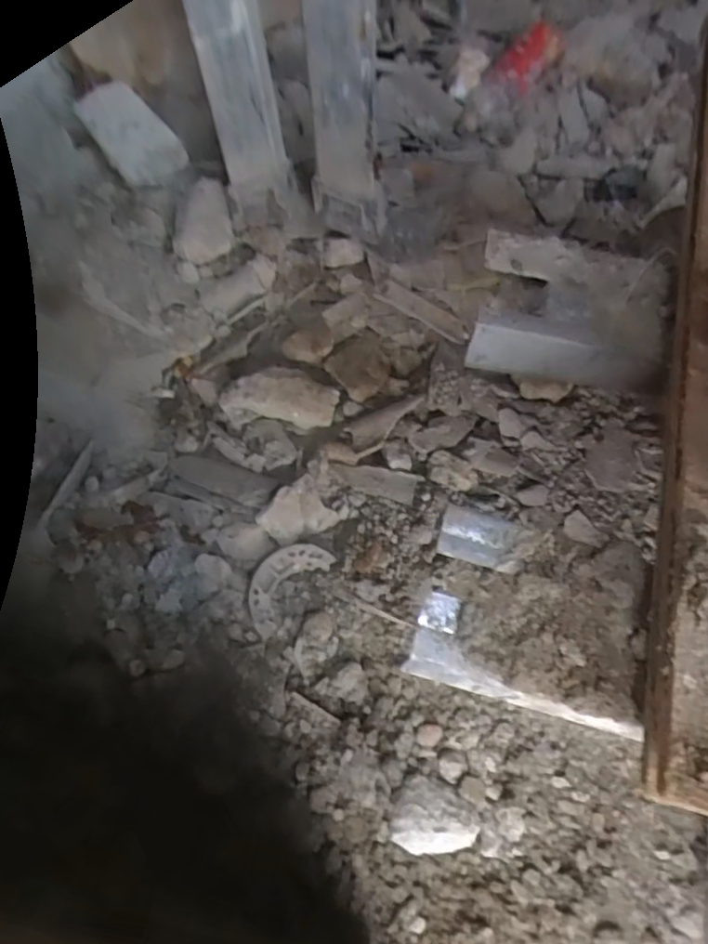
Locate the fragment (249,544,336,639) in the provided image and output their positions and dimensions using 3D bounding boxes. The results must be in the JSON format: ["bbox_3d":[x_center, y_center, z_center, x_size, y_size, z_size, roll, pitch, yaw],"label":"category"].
[{"bbox_3d":[-0.068,0.104,0.567,0.049,0.016,0.098,38,69,16],"label":"fragment"}]

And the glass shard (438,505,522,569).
[{"bbox_3d":[0.058,0.030,0.277,0.034,0.006,0.024,14,66,2],"label":"glass shard"}]

